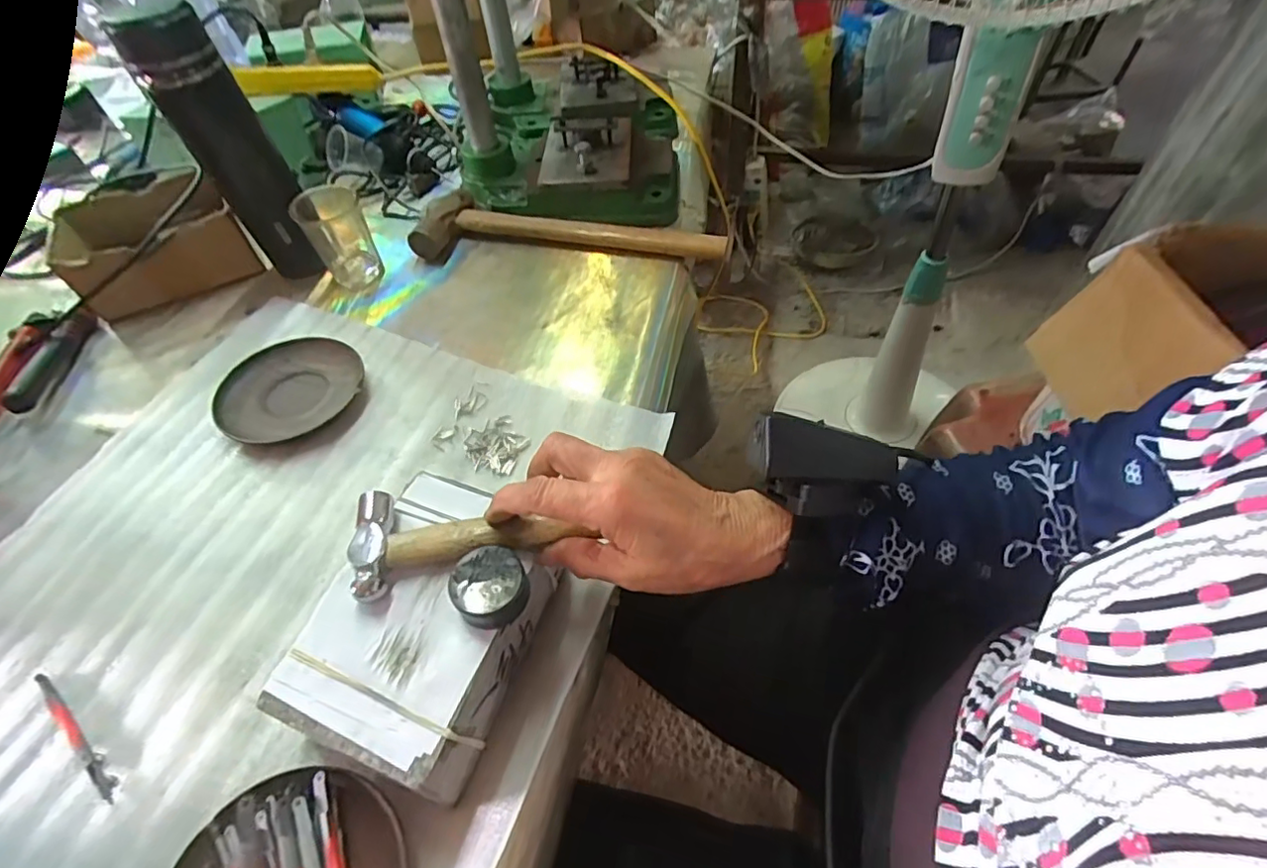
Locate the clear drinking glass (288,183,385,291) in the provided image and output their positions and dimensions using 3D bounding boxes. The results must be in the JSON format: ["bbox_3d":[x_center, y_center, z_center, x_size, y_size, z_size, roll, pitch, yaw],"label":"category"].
[{"bbox_3d":[-0.293,-0.199,0.576,0.057,0.082,0.062,-27,54,-16],"label":"clear drinking glass"}]

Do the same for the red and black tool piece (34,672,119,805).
[{"bbox_3d":[-0.313,0.168,0.325,0.103,0.004,0.008,28,58,24],"label":"red and black tool piece"}]

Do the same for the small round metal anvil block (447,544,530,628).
[{"bbox_3d":[-0.075,0.080,0.300,0.036,0.022,0.036,-2,51,3],"label":"small round metal anvil block"}]

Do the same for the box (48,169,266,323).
[{"bbox_3d":[-0.487,-0.195,0.594,0.151,0.071,0.133,-31,55,-19],"label":"box"}]

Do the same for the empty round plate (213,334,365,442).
[{"bbox_3d":[-0.283,-0.039,0.477,0.110,0.020,0.099,-31,55,-19],"label":"empty round plate"}]

